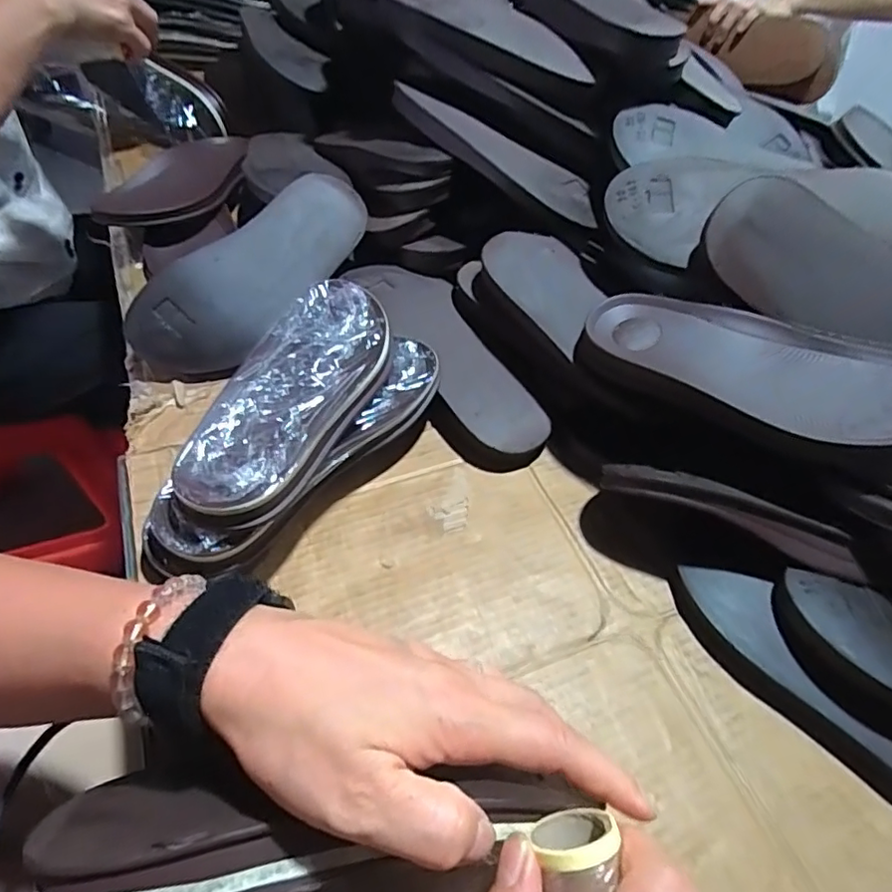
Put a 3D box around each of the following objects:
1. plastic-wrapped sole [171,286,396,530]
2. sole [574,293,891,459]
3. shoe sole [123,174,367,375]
[{"bbox_3d":[-0.092,-0.035,0.351,0.076,0.017,0.201,16,50,9],"label":"plastic-wrapped sole"},{"bbox_3d":[0.180,-0.043,0.338,0.201,0.041,0.084,23,51,14],"label":"sole"},{"bbox_3d":[-0.142,-0.130,0.437,0.082,0.022,0.205,46,71,-9],"label":"shoe sole"}]

